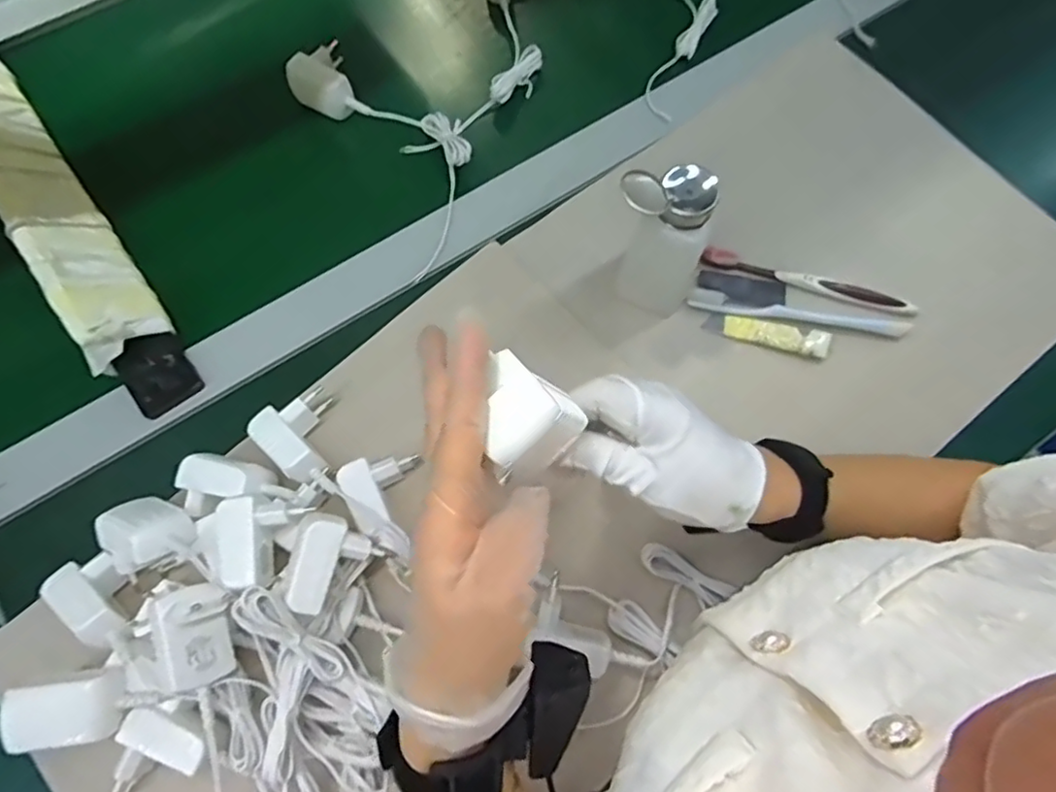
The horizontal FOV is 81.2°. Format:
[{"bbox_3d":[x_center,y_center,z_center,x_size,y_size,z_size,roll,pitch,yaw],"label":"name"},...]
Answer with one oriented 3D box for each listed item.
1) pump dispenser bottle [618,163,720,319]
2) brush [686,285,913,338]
[{"bbox_3d":[0.102,-0.119,0.460,0.062,0.141,0.065,0,73,0],"label":"pump dispenser bottle"},{"bbox_3d":[0.225,-0.068,0.518,0.179,0.010,0.017,11,73,4],"label":"brush"}]

